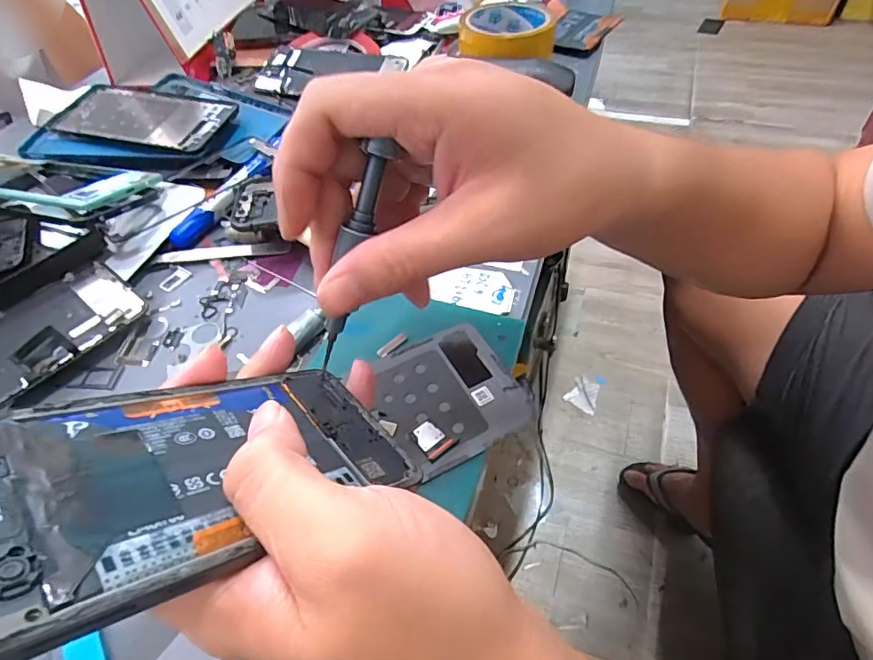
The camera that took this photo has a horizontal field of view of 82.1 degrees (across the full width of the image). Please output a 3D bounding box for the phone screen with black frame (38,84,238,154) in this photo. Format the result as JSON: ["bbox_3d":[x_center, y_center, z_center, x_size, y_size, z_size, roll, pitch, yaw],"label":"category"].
[{"bbox_3d":[-0.274,-0.195,0.454,0.186,0.009,0.078,12,52,14],"label":"phone screen with black frame"}]

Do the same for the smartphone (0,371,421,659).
[{"bbox_3d":[-0.083,0.041,0.154,0.078,0.004,0.159,37,26,27],"label":"smartphone"}]

